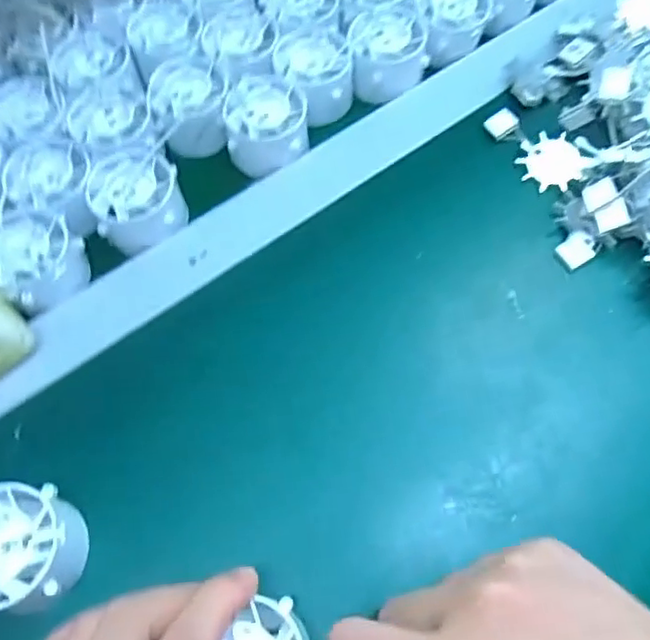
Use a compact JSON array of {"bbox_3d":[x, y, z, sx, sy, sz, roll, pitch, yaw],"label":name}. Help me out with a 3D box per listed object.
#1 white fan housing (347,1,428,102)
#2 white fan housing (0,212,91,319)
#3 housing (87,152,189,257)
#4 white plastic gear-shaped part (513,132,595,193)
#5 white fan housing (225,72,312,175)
[{"bbox_3d":[0.040,-0.173,0.406,0.046,0.028,0.056,-1,65,2],"label":"white fan housing"},{"bbox_3d":[-0.159,-0.033,0.344,0.046,0.028,0.049,-1,65,2],"label":"white fan housing"},{"bbox_3d":[-0.109,-0.070,0.363,0.047,0.027,0.055,-13,65,-3],"label":"housing"},{"bbox_3d":[0.134,-0.094,0.370,0.035,0.004,0.040,-34,63,6],"label":"white plastic gear-shaped part"},{"bbox_3d":[-0.036,-0.121,0.379,0.046,0.035,0.053,5,65,5],"label":"white fan housing"}]

